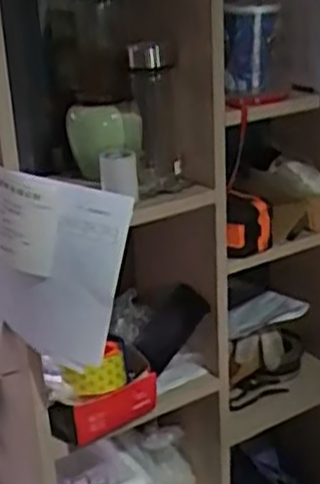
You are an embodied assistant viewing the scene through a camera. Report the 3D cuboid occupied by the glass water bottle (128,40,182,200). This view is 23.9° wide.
[{"bbox_3d":[-0.007,-0.175,1.066,0.064,0.202,0.081,-2,22,1],"label":"glass water bottle"}]

